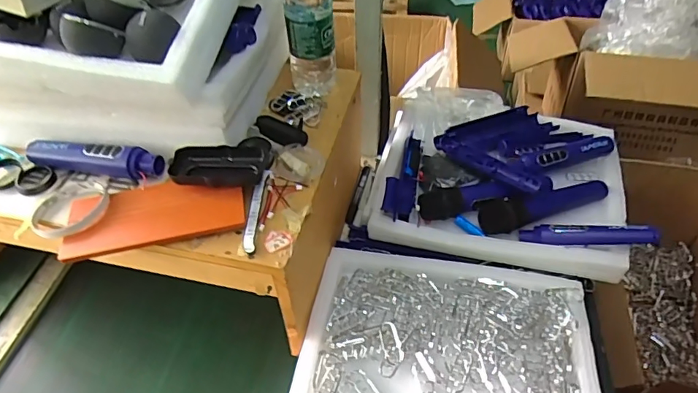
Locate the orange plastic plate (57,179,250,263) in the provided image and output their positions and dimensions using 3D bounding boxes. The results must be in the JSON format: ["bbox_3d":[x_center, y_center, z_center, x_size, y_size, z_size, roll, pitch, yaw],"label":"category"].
[{"bbox_3d":[-0.217,0.017,0.543,0.194,0.012,0.090,-12,51,-5],"label":"orange plastic plate"}]

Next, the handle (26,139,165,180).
[{"bbox_3d":[-0.312,-0.050,0.592,0.176,0.032,0.031,9,47,10],"label":"handle"}]

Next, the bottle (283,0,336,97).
[{"bbox_3d":[-0.052,-0.236,0.641,0.065,0.222,0.061,-4,46,-2],"label":"bottle"}]

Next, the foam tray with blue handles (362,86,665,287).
[{"bbox_3d":[0.236,-0.039,0.774,0.378,0.080,0.312,10,47,11],"label":"foam tray with blue handles"}]

